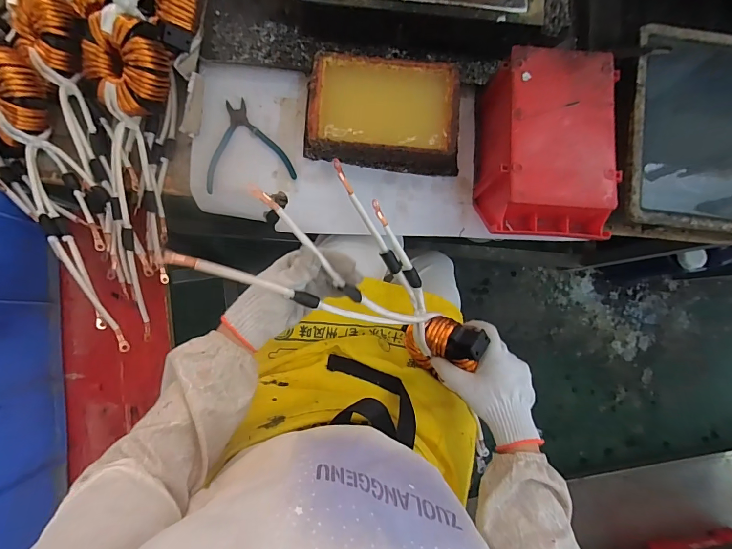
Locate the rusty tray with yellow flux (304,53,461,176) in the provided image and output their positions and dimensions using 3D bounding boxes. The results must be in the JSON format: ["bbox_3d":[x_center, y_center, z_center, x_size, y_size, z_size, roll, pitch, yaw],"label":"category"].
[{"bbox_3d":[0.028,-0.230,0.544,0.228,0.067,0.140,5,84,-2],"label":"rusty tray with yellow flux"}]

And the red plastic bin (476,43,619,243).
[{"bbox_3d":[0.241,-0.166,0.518,0.150,0.109,0.237,3,84,-3],"label":"red plastic bin"}]

